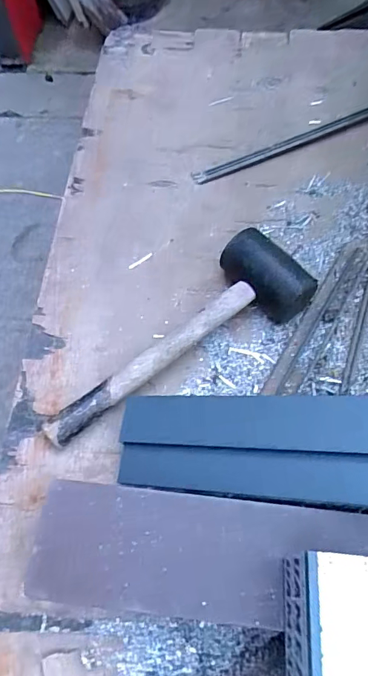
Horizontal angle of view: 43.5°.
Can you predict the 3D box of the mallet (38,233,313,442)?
[{"bbox_3d":[-0.011,-0.001,0.460,0.298,0.059,0.097,-33,70,-18],"label":"mallet"}]

